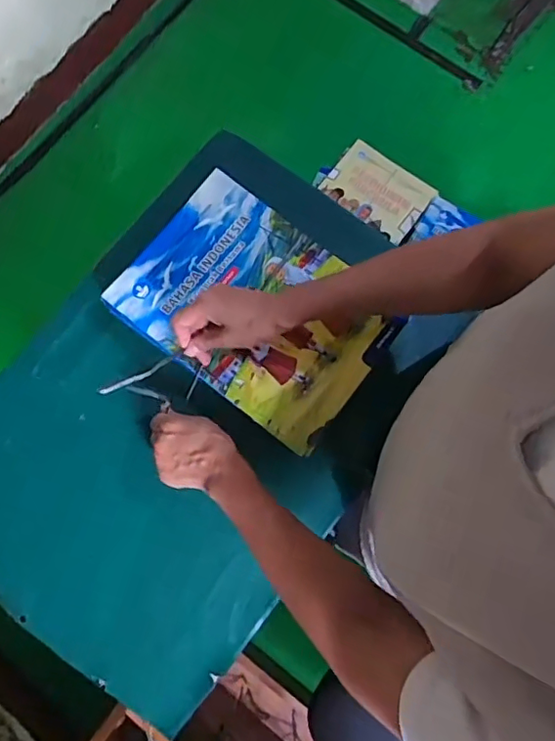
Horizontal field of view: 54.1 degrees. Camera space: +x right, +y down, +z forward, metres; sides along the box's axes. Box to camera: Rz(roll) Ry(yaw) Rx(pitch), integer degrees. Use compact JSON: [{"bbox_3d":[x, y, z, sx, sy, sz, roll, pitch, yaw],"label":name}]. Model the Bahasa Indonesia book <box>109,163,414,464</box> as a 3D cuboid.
[{"bbox_3d":[-0.027,-0.076,0.632,0.298,0.012,0.211,37,82,7],"label":"Bahasa Indonesia book"}]

